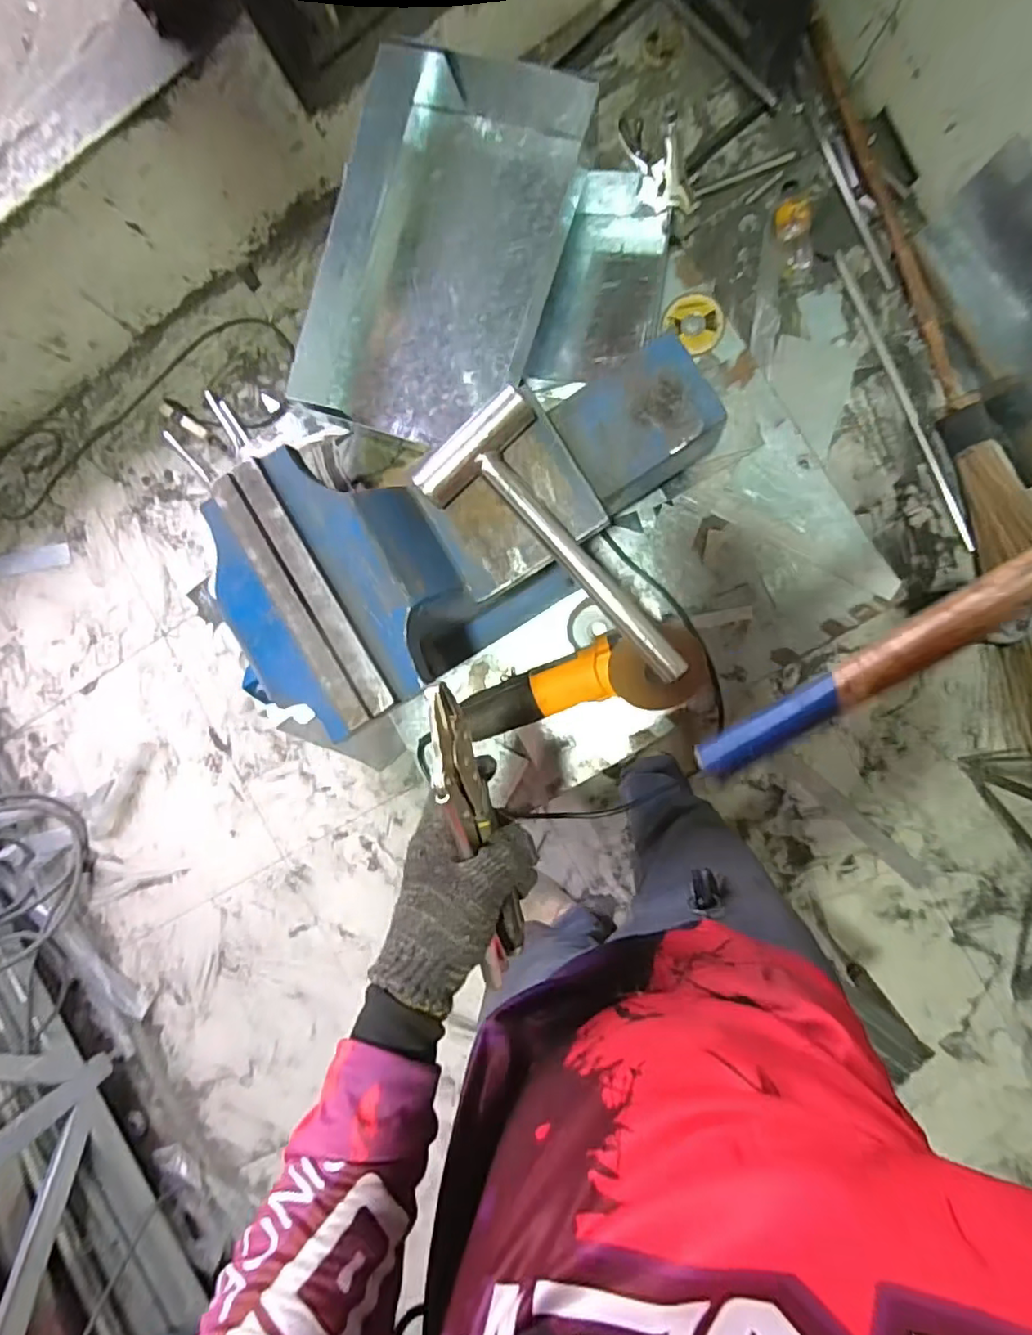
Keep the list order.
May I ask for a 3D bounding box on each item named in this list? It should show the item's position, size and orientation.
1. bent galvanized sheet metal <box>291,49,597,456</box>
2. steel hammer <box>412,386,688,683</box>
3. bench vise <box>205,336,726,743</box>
[{"bbox_3d":[-0.079,-0.444,0.665,0.231,0.069,0.373,19,97,7],"label":"bent galvanized sheet metal"},{"bbox_3d":[0.047,-0.102,0.549,0.118,0.033,0.288,-41,86,9],"label":"steel hammer"},{"bbox_3d":[-0.054,-0.150,0.637,0.513,0.265,0.251,-36,86,9],"label":"bench vise"}]

